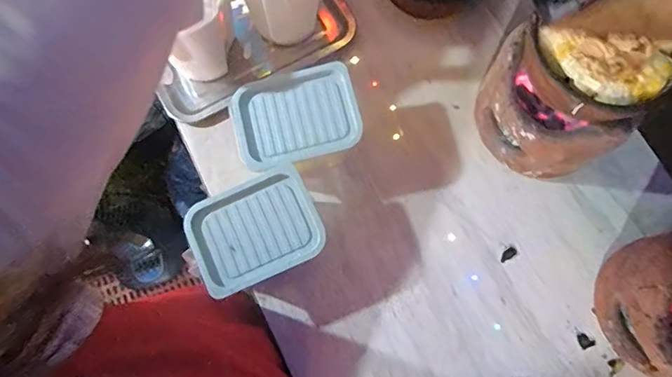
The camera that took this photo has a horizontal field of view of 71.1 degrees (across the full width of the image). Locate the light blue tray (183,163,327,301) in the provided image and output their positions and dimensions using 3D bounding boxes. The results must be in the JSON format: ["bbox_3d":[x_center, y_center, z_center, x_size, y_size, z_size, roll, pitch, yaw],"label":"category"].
[{"bbox_3d":[-0.096,0.049,0.557,0.150,0.013,0.116,-26,76,-5],"label":"light blue tray"}]

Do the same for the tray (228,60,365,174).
[{"bbox_3d":[-0.049,-0.088,0.589,0.152,0.014,0.116,-16,76,-3],"label":"tray"}]

